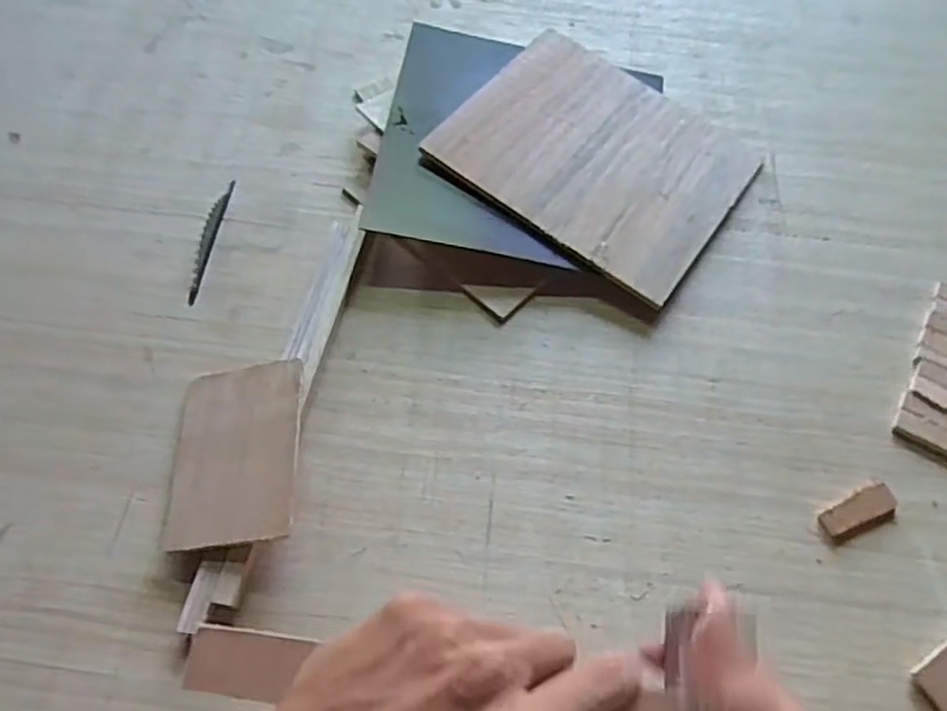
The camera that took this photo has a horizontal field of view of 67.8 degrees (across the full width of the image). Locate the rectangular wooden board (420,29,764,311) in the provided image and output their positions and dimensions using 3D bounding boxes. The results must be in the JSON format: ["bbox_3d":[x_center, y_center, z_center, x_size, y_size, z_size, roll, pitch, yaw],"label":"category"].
[{"bbox_3d":[0.133,-0.212,0.749,0.290,0.009,0.253,36,64,9],"label":"rectangular wooden board"}]

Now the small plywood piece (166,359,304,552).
[{"bbox_3d":[-0.200,0.082,0.593,0.104,0.010,0.156,-7,60,5],"label":"small plywood piece"}]

